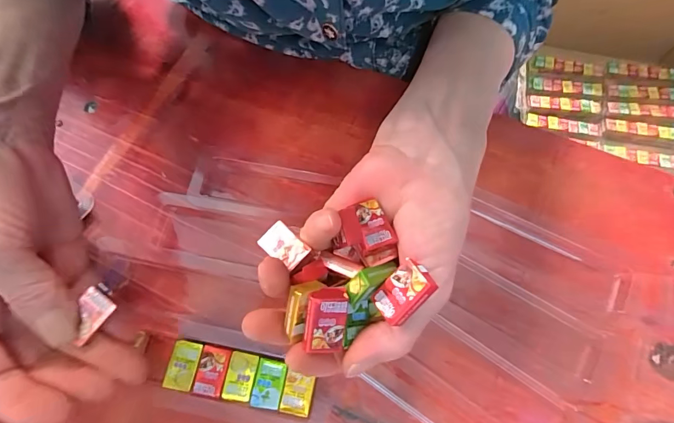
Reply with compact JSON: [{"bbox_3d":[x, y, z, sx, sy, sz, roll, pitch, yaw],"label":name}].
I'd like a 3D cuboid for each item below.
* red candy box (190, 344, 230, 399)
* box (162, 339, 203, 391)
[{"bbox_3d":[-0.072,0.092,0.225,0.017,0.006,0.026,8,68,3],"label":"red candy box"},{"bbox_3d":[-0.088,0.089,0.225,0.017,0.006,0.026,7,68,3],"label":"box"}]

